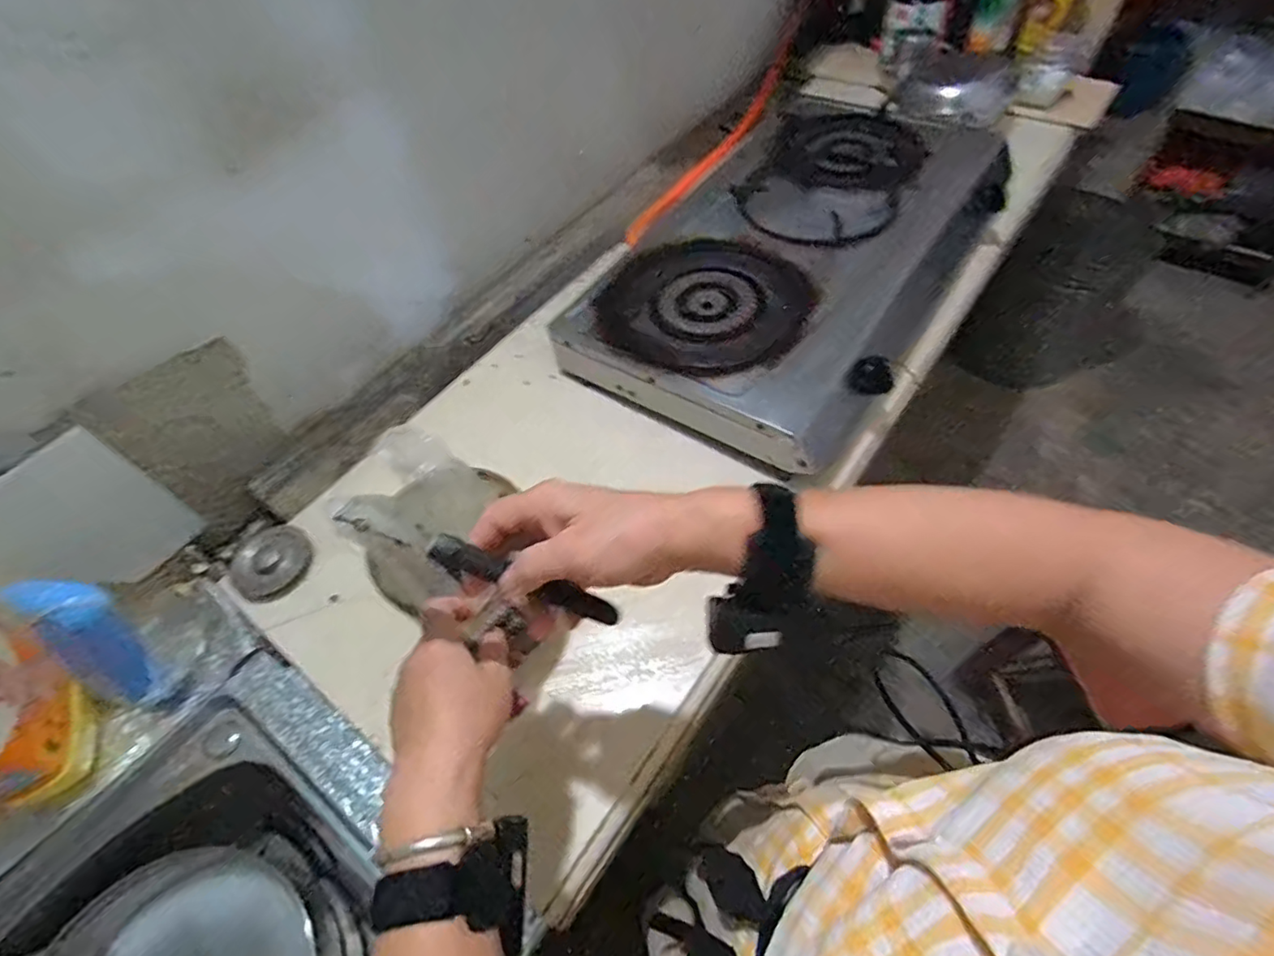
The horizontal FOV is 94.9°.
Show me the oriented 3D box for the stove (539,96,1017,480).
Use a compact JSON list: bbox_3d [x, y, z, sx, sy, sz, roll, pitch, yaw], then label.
[{"bbox_3d":[0.230,-0.316,0.835,0.378,0.097,0.670,30,65,21],"label":"stove"}]

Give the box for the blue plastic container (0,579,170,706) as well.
[{"bbox_3d":[-0.527,0.161,0.569,0.072,0.166,0.038,-4,36,2],"label":"blue plastic container"}]

